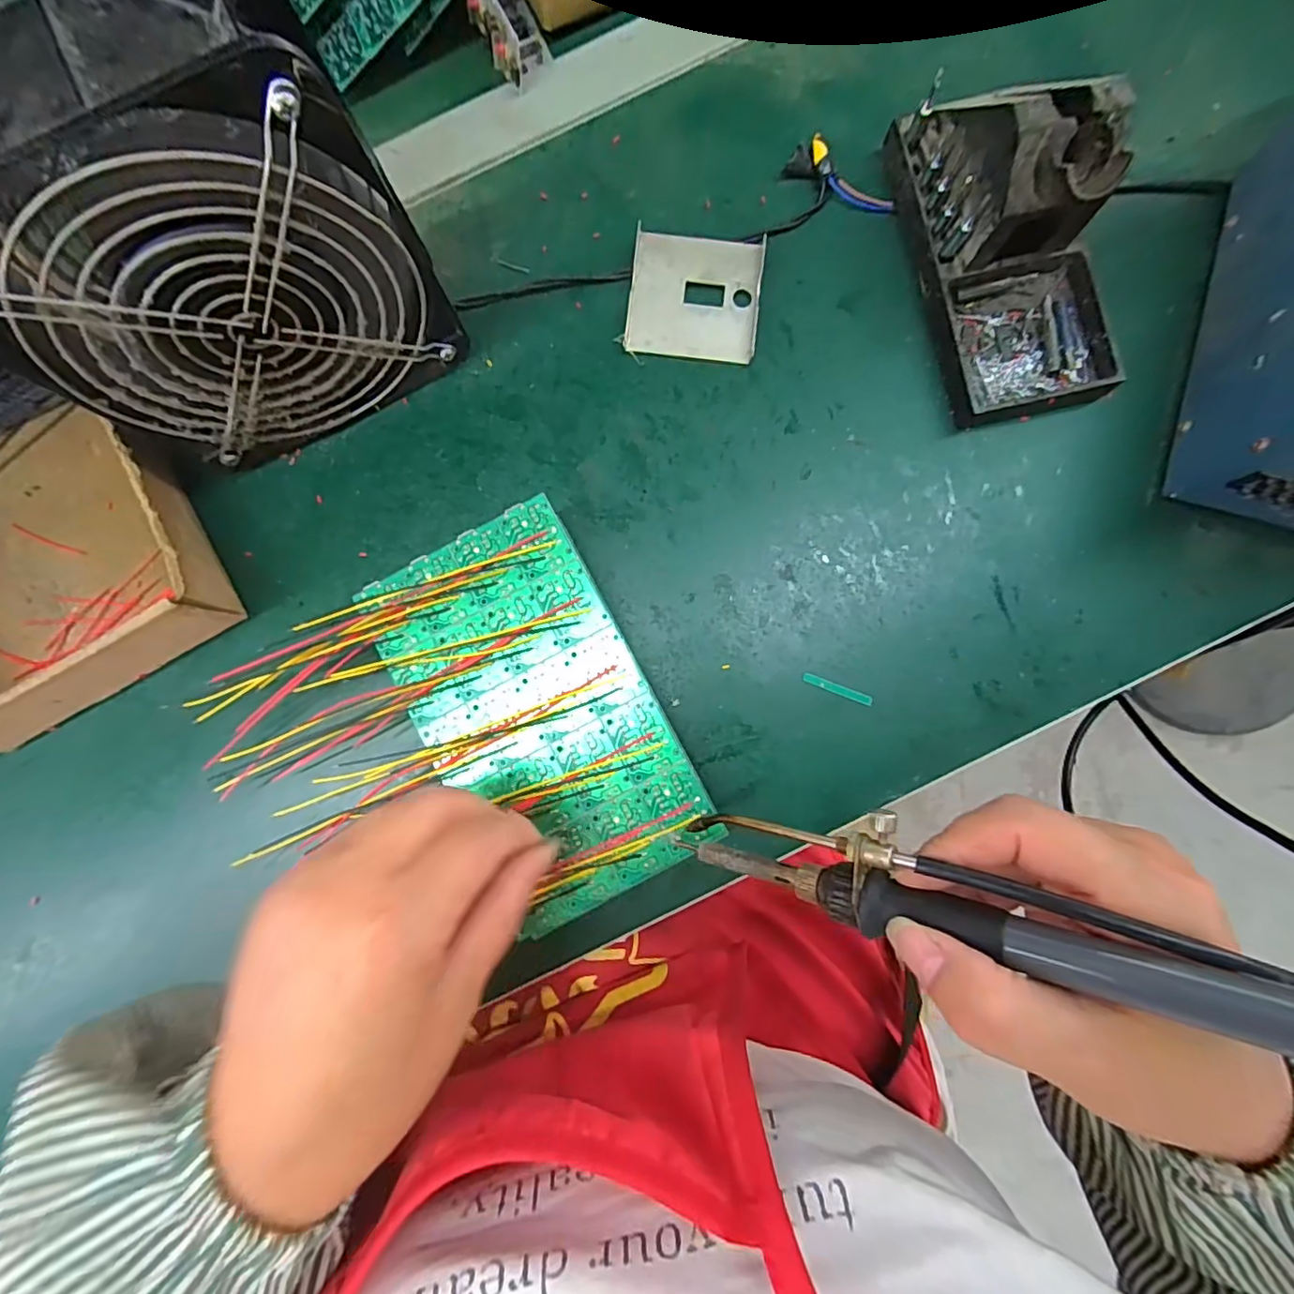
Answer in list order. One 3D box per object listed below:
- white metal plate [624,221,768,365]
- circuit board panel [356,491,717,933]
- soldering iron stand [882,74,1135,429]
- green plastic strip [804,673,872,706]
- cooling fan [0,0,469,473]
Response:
[{"bbox_3d":[0.026,-0.187,0.301,0.068,0.009,0.065,7,86,2],"label":"white metal plate"},{"bbox_3d":[-0.052,0.030,0.259,0.101,0.006,0.176,-28,85,-1],"label":"circuit board panel"},{"bbox_3d":[0.182,-0.202,0.266,0.081,0.070,0.161,-11,85,1],"label":"soldering iron stand"},{"bbox_3d":[0.096,0.021,0.283,0.035,0.004,0.005,21,86,3],"label":"green plastic strip"},{"bbox_3d":[-0.173,-0.151,0.232,0.154,0.151,0.061,-28,85,-1],"label":"cooling fan"}]

